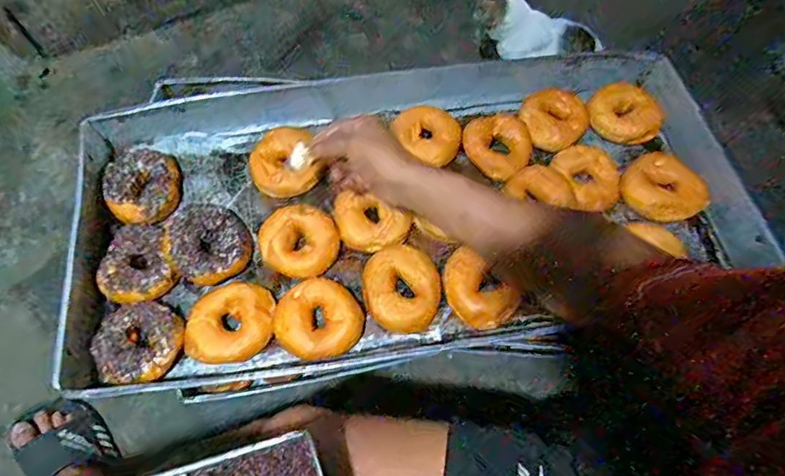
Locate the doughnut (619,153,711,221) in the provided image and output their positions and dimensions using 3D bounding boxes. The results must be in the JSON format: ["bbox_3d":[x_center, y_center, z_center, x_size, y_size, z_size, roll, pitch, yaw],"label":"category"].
[{"bbox_3d":[0.366,-0.066,0.668,0.074,0.040,0.101,-37,72,-15],"label":"doughnut"}]

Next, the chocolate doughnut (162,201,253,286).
[{"bbox_3d":[-0.227,0.002,0.600,0.090,0.031,0.114,-39,72,-16],"label":"chocolate doughnut"}]

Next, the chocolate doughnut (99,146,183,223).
[{"bbox_3d":[-0.327,-0.068,0.646,0.100,0.044,0.110,0,66,0],"label":"chocolate doughnut"}]

